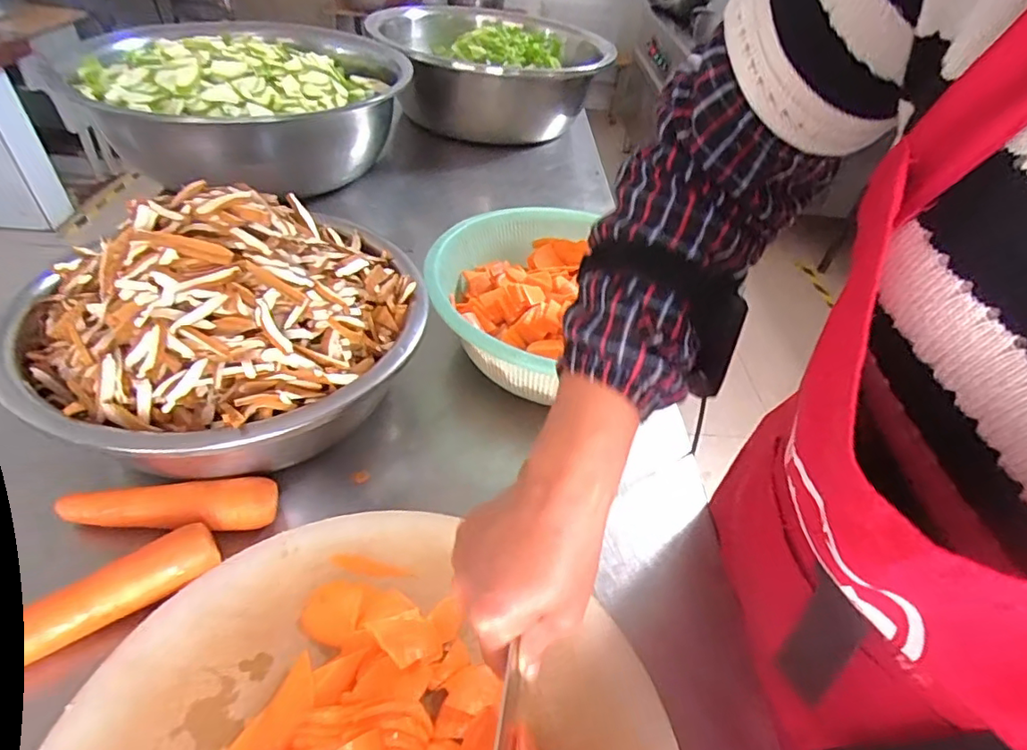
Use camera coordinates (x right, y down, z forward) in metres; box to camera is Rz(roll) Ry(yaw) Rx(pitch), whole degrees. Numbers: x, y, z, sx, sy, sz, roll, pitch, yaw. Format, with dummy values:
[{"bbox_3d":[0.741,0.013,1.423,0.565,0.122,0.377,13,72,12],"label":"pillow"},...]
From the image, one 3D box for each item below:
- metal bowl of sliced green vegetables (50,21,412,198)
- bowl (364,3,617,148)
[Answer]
[{"bbox_3d":[-0.446,-0.471,0.995,0.498,0.191,0.472,4,42,-4],"label":"metal bowl of sliced green vegetables"},{"bbox_3d":[-0.072,-0.726,1.350,0.530,0.199,0.512,-6,44,-15],"label":"bowl"}]

